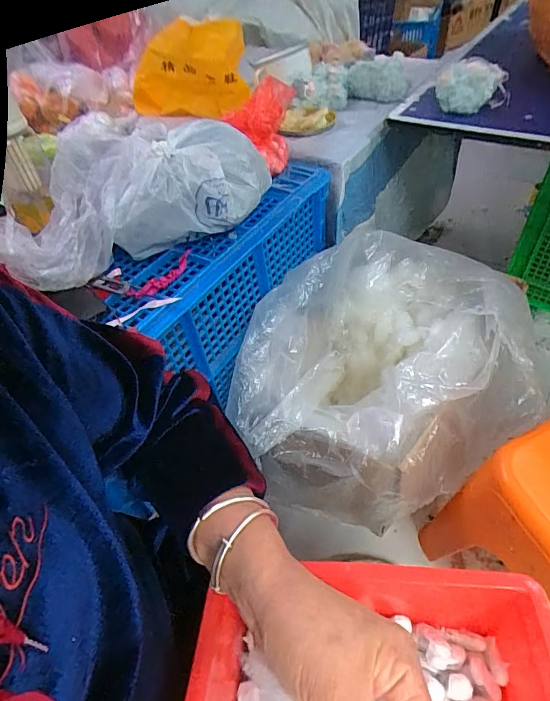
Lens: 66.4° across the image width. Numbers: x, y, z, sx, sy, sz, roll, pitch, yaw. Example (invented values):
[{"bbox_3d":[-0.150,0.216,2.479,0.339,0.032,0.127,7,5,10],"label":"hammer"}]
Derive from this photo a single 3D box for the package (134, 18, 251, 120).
[{"bbox_3d":[-0.157,-0.494,0.743,0.221,0.152,0.063,21,53,24],"label":"package"}]

